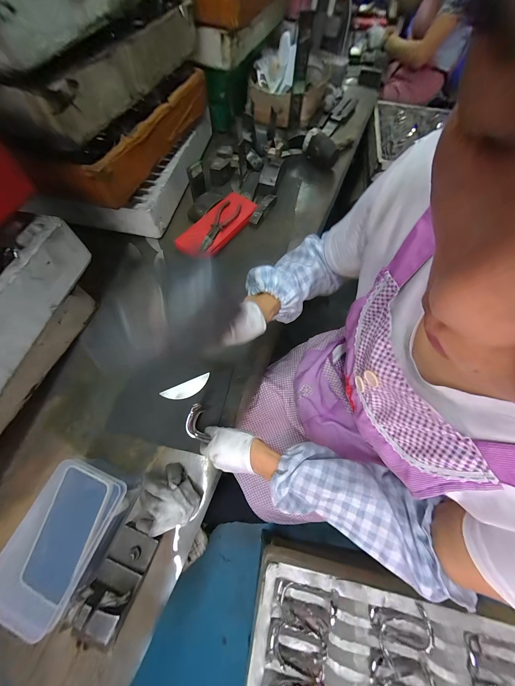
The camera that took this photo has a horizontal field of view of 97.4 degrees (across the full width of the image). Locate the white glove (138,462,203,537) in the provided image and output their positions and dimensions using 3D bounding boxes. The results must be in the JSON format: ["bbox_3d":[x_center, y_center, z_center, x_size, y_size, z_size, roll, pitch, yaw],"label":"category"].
[{"bbox_3d":[-0.143,0.251,0.372,0.083,0.066,0.090,-18,68,-8],"label":"white glove"}]

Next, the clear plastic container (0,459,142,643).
[{"bbox_3d":[-0.277,0.278,0.334,0.125,0.066,0.177,19,68,7],"label":"clear plastic container"}]

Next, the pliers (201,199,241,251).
[{"bbox_3d":[-0.099,-0.319,0.612,0.054,0.023,0.187,19,68,7],"label":"pliers"}]

